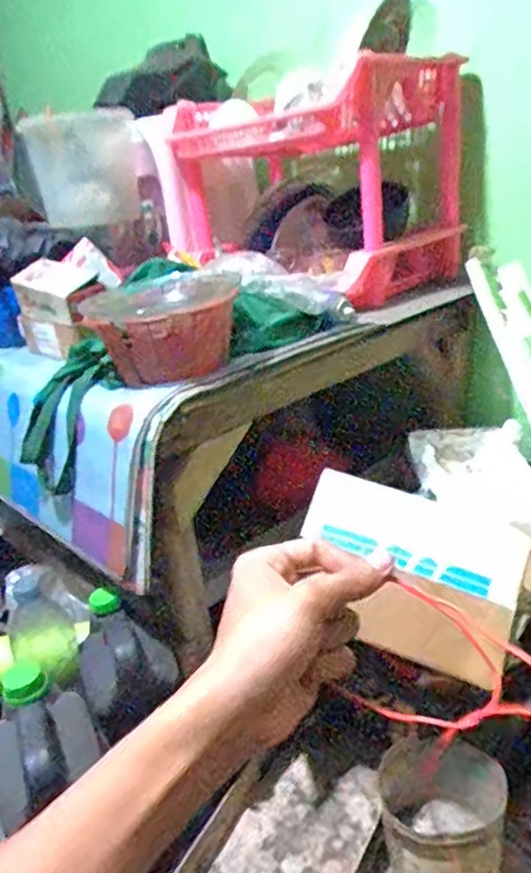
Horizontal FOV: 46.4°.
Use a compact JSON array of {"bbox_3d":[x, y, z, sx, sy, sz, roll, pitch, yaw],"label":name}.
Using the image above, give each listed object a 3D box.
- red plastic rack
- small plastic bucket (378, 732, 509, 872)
[{"bbox_3d":[0.072,-0.439,1.117,0.491,0.323,0.323,13,29,39],"label":"red plastic rack"},{"bbox_3d":[0.215,0.482,0.780,0.151,0.113,0.166,-6,22,2],"label":"small plastic bucket"}]

